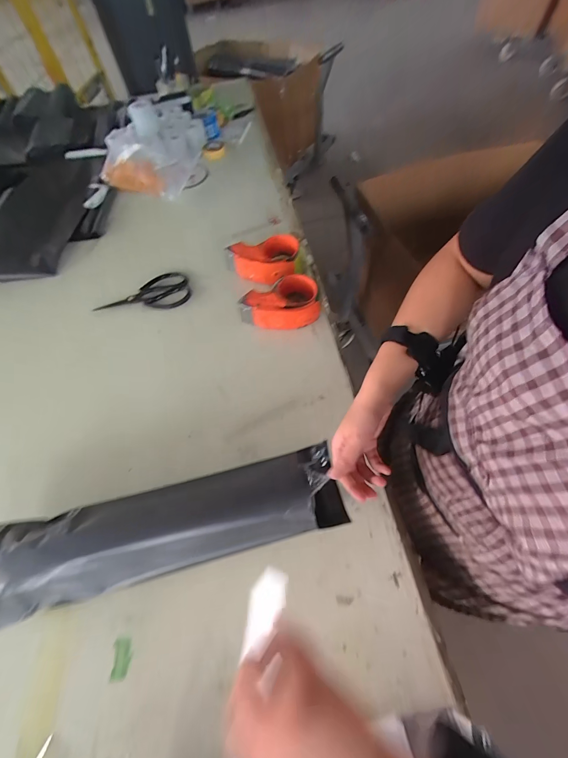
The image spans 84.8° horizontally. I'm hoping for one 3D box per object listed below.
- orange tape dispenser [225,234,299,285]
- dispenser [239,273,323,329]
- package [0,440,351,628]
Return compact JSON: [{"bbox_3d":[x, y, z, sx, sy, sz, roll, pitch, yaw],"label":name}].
[{"bbox_3d":[-0.044,-0.274,0.695,0.156,0.059,0.113,6,62,7],"label":"orange tape dispenser"},{"bbox_3d":[-0.009,-0.151,0.633,0.159,0.065,0.096,-5,61,1],"label":"dispenser"},{"bbox_3d":[-0.149,0.200,0.423,0.467,0.065,0.110,-13,61,-6],"label":"package"}]

